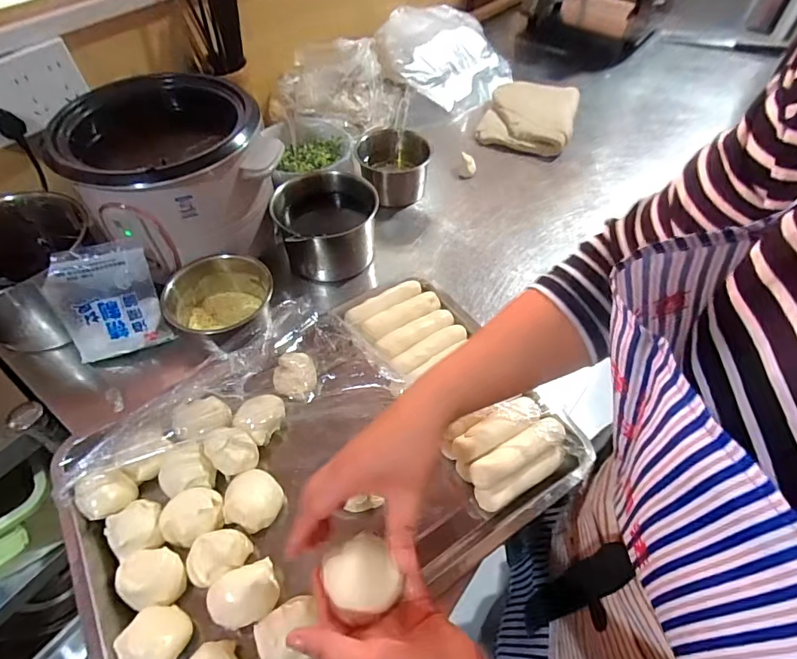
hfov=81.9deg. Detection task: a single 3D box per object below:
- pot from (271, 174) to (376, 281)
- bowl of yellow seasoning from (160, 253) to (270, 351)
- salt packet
[{"bbox_3d":[-0.105,-0.158,0.701,0.148,0.099,0.145,0,53,0],"label":"pot"},{"bbox_3d":[-0.225,-0.023,0.603,0.129,0.079,0.139,0,53,0],"label":"bowl of yellow seasoning"},{"bbox_3d":[-0.363,-0.033,0.575,0.113,0.141,0.025,-15,26,-15],"label":"salt packet"}]

